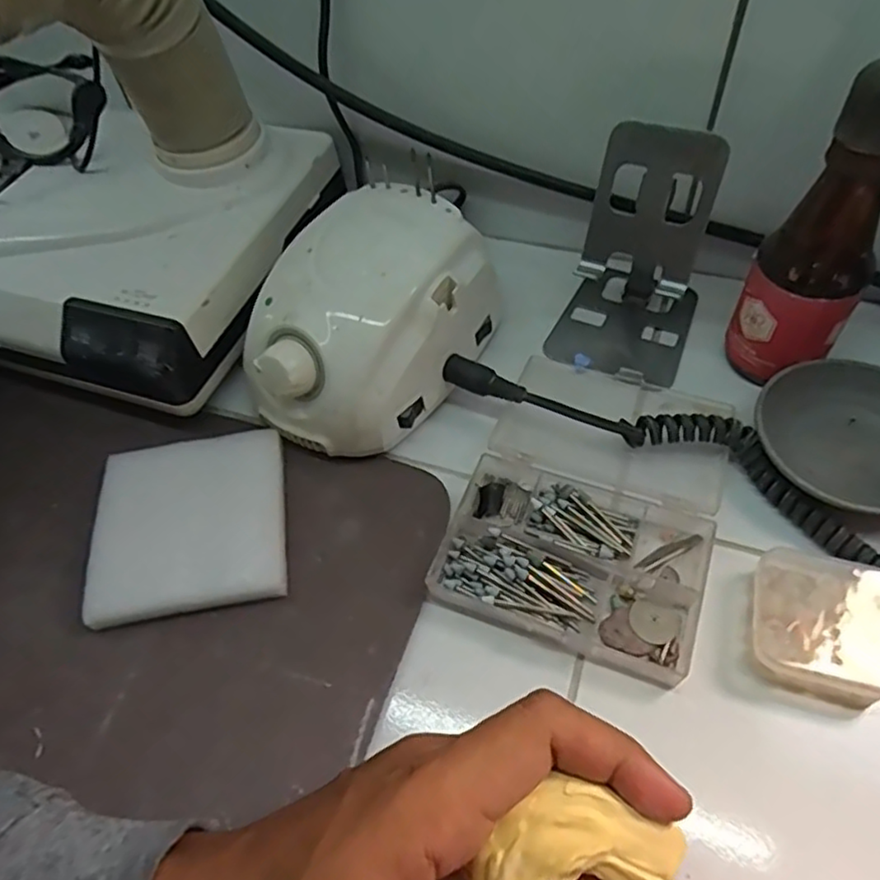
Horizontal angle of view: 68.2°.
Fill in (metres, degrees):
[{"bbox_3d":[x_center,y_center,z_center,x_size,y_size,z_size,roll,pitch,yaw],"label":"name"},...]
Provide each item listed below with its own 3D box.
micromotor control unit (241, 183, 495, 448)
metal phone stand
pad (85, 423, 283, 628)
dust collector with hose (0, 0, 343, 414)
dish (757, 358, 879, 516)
[{"bbox_3d":[-0.041,-0.063,0.357,0.099,0.072,0.140,26,62,21],"label":"micromotor control unit"},{"bbox_3d":[0.107,-0.100,0.349,0.075,0.100,0.080,21,60,18],"label":"metal phone stand"},{"bbox_3d":[-0.126,0.041,0.330,0.093,0.015,0.092,-11,56,-2],"label":"pad"},{"bbox_3d":[-0.206,-0.143,0.317,0.190,0.201,0.266,14,57,15],"label":"dust collector with hose"},{"bbox_3d":[0.204,-0.001,0.321,0.085,0.022,0.085,-2,56,3],"label":"dish"}]

